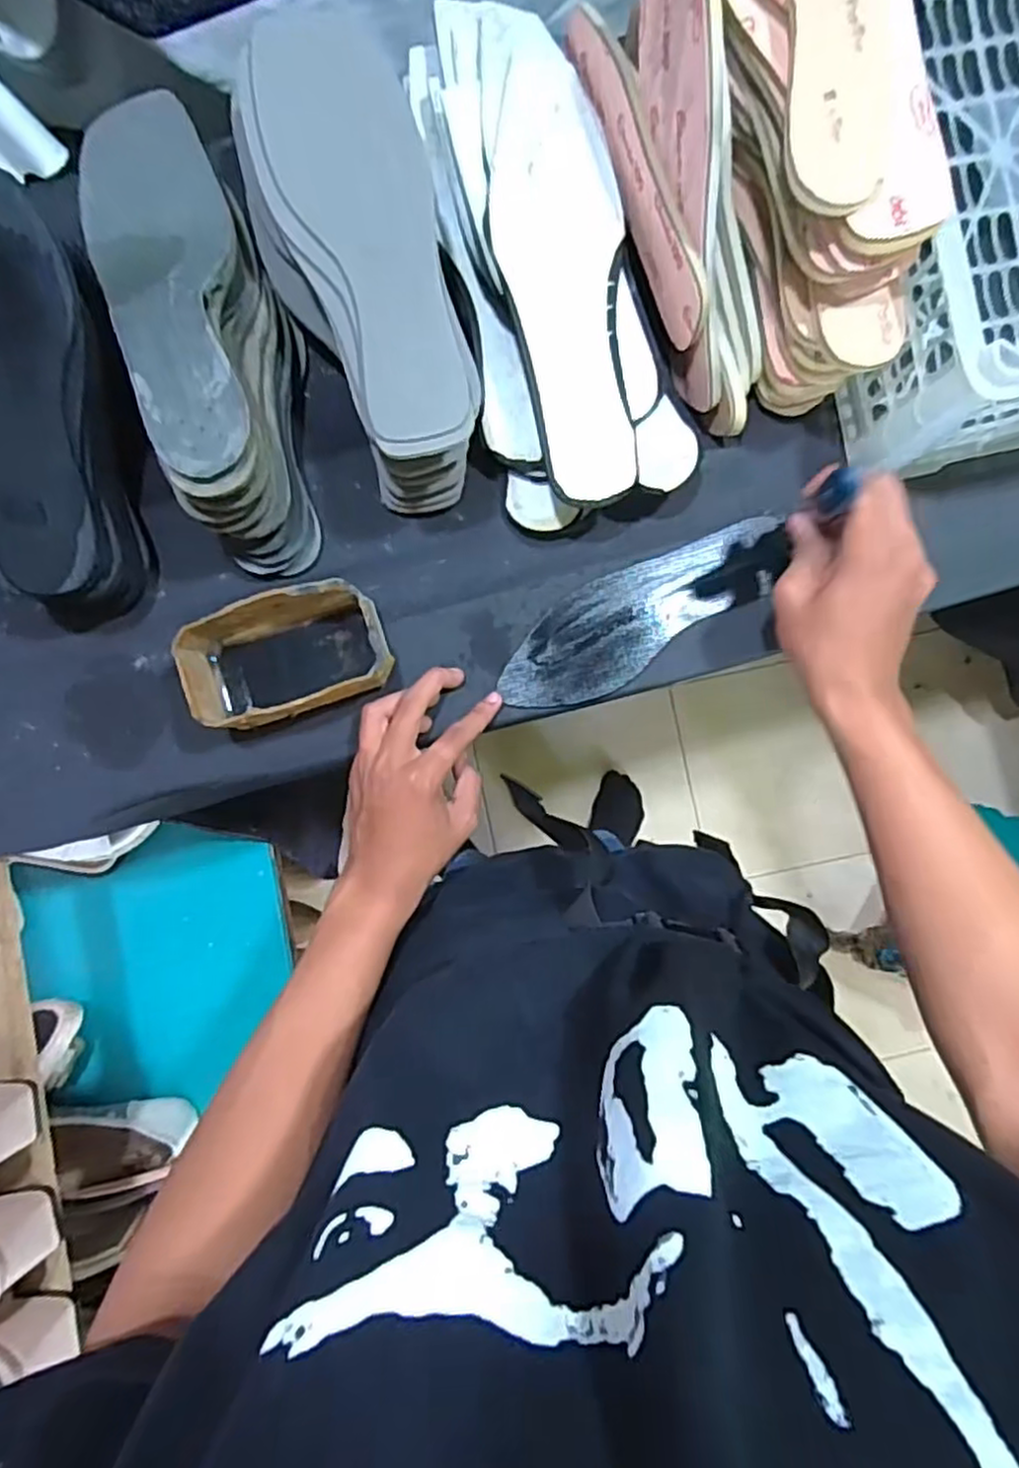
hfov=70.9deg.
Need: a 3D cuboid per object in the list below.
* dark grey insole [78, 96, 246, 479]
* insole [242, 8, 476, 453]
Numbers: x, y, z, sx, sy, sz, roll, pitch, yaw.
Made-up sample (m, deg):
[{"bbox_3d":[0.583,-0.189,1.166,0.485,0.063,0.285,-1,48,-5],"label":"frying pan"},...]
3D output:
[{"bbox_3d":[-0.200,-0.256,0.416,0.079,0.032,0.231,-14,80,-2],"label":"dark grey insole"},{"bbox_3d":[-0.085,-0.285,0.420,0.091,0.019,0.241,-15,95,-1],"label":"insole"}]

